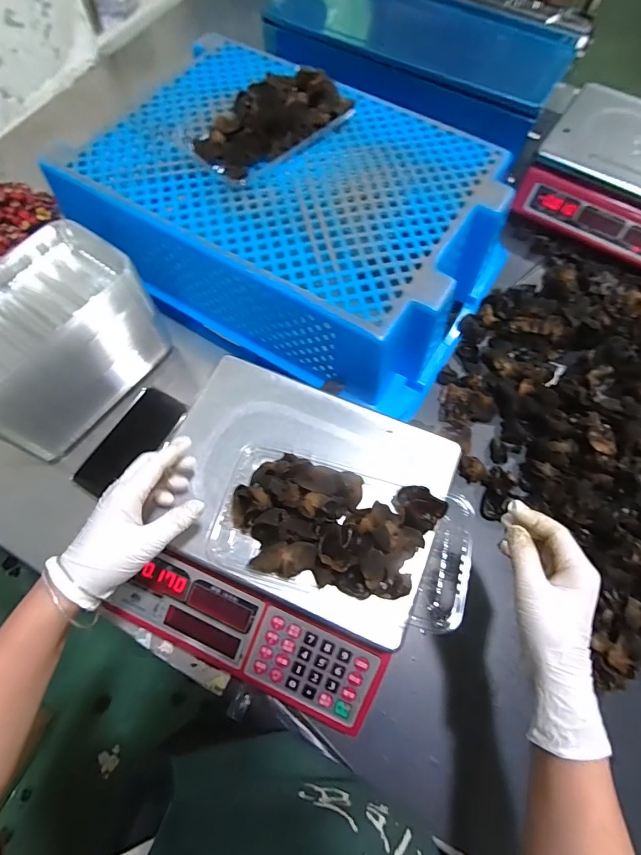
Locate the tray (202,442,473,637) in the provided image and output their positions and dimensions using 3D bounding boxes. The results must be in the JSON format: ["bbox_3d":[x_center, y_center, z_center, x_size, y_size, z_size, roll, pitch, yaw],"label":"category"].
[{"bbox_3d":[0.021,0.095,0.389,0.236,0.053,0.121,15,67,5],"label":"tray"}]

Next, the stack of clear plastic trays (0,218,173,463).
[{"bbox_3d":[-0.330,-0.102,0.514,0.147,0.143,0.241,34,70,13],"label":"stack of clear plastic trays"}]

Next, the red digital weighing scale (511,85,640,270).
[{"bbox_3d":[0.515,-0.412,0.684,0.293,0.093,0.253,30,70,11],"label":"red digital weighing scale"}]

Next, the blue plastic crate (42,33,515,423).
[{"bbox_3d":[-0.028,-0.300,0.606,0.536,0.163,0.381,31,70,11],"label":"blue plastic crate"}]

